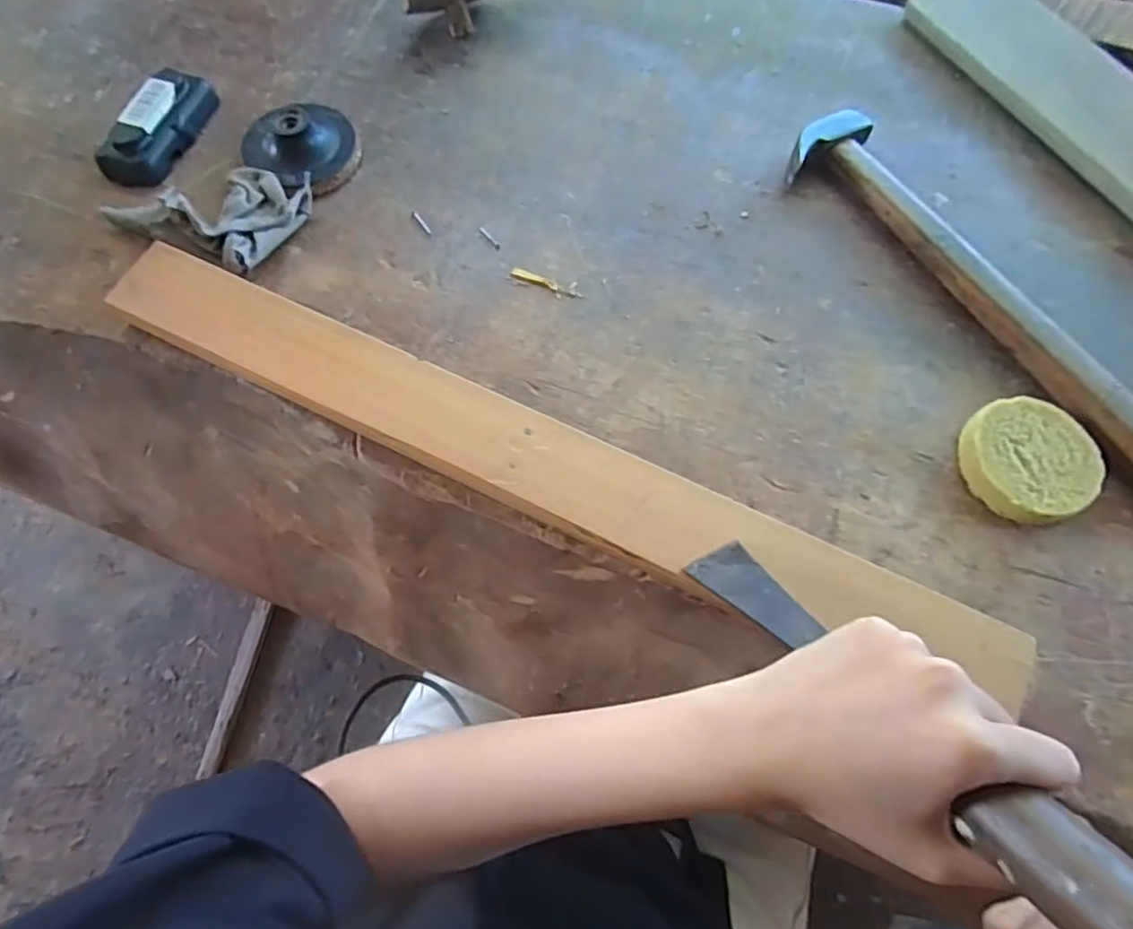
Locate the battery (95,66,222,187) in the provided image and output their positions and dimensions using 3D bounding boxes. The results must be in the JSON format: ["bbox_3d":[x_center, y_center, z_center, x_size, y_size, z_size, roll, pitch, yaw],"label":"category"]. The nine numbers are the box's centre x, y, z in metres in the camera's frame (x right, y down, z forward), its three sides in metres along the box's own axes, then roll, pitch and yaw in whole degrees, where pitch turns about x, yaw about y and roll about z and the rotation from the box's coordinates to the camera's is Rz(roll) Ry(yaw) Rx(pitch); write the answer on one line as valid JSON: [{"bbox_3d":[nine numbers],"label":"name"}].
[{"bbox_3d":[-0.317,-0.265,0.507,0.042,0.031,0.107,20,70,7],"label":"battery"}]

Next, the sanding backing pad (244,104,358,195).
[{"bbox_3d":[-0.202,-0.242,0.497,0.083,0.029,0.078,-24,71,-9],"label":"sanding backing pad"}]

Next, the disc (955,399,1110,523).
[{"bbox_3d":[0.287,-0.002,0.407,0.069,0.028,0.076,-23,71,-9],"label":"disc"}]

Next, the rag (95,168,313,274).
[{"bbox_3d":[-0.263,-0.194,0.475,0.128,0.034,0.091,27,71,9],"label":"rag"}]

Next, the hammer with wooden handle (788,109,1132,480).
[{"bbox_3d":[0.293,-0.122,0.451,0.075,0.035,0.362,-33,73,-12],"label":"hammer with wooden handle"}]

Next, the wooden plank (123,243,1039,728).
[{"bbox_3d":[-0.019,-0.001,0.395,0.580,0.034,0.055,24,71,9],"label":"wooden plank"}]

